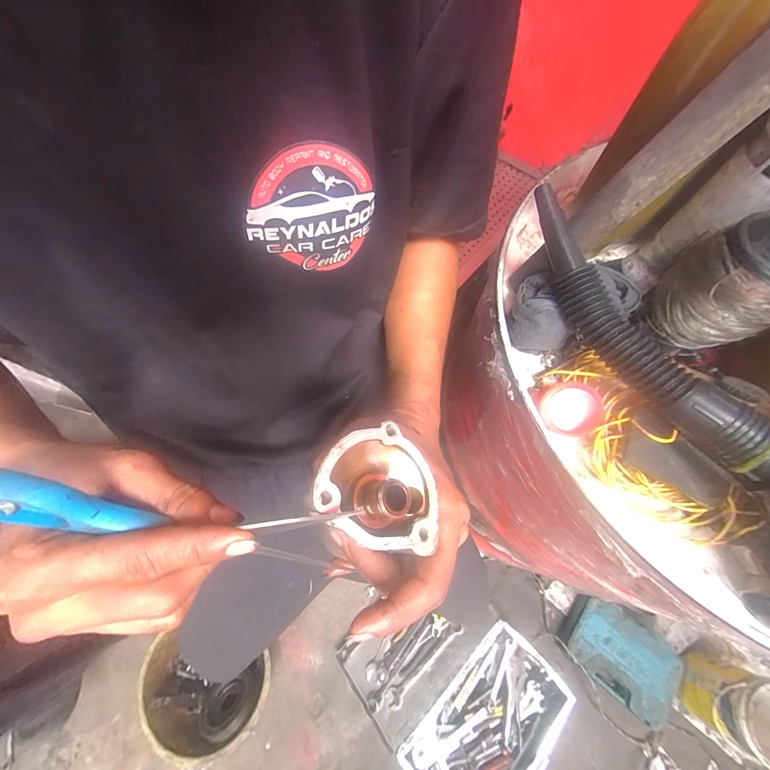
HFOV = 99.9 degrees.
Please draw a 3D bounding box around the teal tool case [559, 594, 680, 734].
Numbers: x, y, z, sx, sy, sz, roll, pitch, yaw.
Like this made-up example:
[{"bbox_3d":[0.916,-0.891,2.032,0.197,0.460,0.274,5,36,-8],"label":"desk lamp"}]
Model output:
[{"bbox_3d":[0.679,0.770,0.933,0.309,0.072,0.214,38,71,14],"label":"teal tool case"}]

